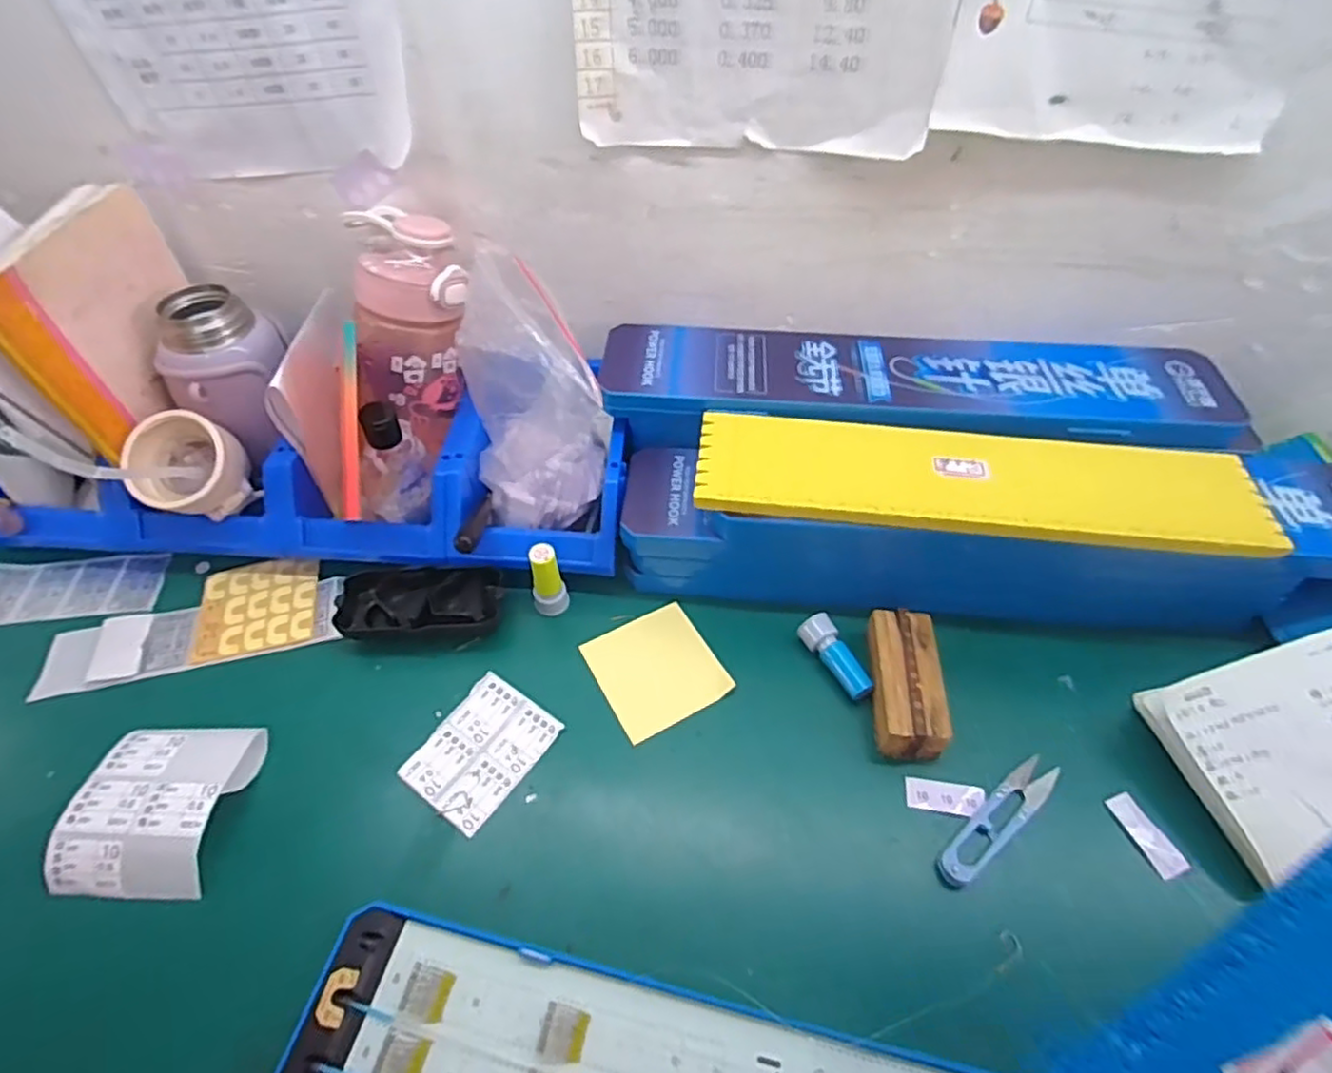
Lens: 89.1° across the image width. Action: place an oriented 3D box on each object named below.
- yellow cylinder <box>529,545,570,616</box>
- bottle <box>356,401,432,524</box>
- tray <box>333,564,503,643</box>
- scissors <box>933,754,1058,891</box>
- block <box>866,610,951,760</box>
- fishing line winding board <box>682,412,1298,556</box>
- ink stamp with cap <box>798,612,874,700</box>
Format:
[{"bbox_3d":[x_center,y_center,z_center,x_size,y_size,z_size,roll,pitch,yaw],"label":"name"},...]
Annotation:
[{"bbox_3d":[-0.083,0.032,0.473,0.023,0.058,0.020,-15,54,-12],"label":"yellow cylinder"},{"bbox_3d":[-0.195,-0.051,0.480,0.047,0.086,0.040,-10,28,-8],"label":"bottle"},{"bbox_3d":[-0.170,0.046,0.477,0.107,0.027,0.050,0,52,-1],"label":"tray"},{"bbox_3d":[0.197,0.166,0.400,0.105,0.006,0.022,-32,59,-23],"label":"scissors"},{"bbox_3d":[0.155,0.094,0.444,0.045,0.029,0.093,4,52,3],"label":"block"},{"bbox_3d":[0.201,-0.041,0.445,0.353,0.013,0.096,4,52,3],"label":"fishing line winding board"},{"bbox_3d":[0.116,0.080,0.458,0.019,0.018,0.062,-27,57,-20],"label":"ink stamp with cap"}]

